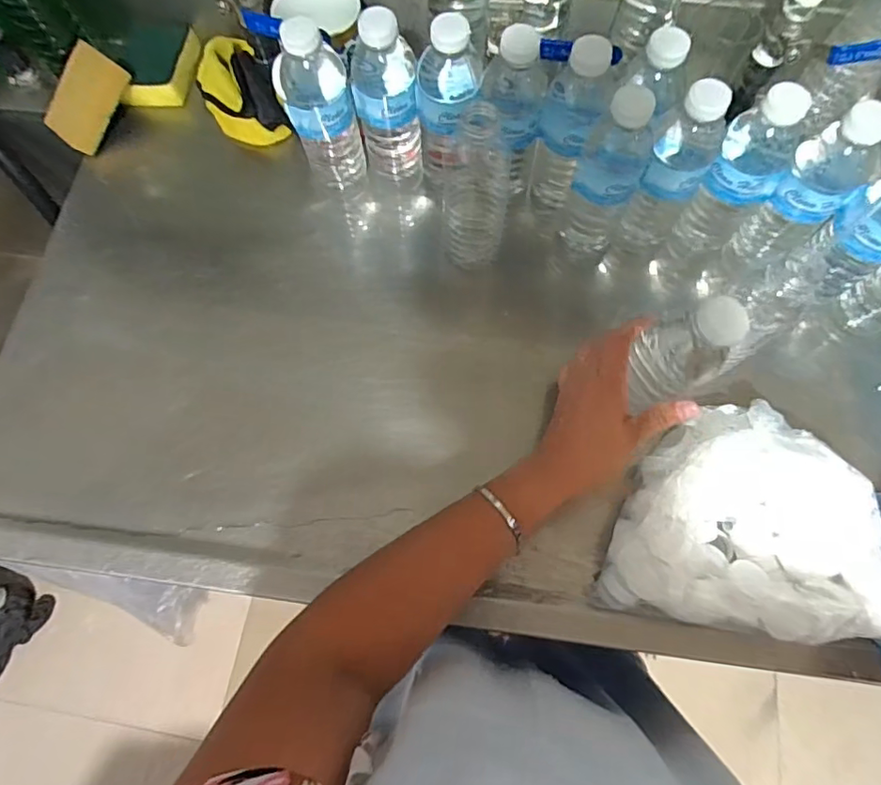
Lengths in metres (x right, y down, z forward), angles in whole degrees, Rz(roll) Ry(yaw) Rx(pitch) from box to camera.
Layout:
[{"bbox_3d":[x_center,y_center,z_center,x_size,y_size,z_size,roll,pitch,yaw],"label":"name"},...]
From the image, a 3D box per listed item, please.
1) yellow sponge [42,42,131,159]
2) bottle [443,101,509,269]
[{"bbox_3d":[-0.399,-0.329,0.609,0.071,0.021,0.107,28,94,-5],"label":"yellow sponge"},{"bbox_3d":[0.035,-0.195,0.502,0.057,0.178,0.072,5,71,2],"label":"bottle"}]

